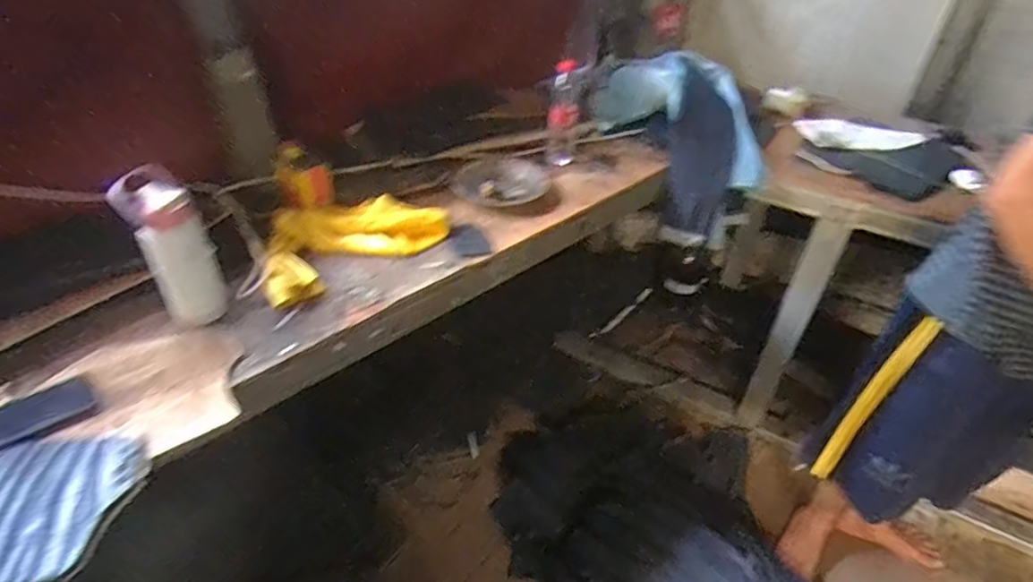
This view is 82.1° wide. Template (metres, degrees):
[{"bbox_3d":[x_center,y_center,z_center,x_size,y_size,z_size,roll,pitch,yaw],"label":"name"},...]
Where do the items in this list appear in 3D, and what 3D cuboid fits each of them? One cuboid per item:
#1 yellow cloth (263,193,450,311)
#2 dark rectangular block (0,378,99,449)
[{"bbox_3d":[-0.289,-0.100,1.092,0.333,0.053,0.251,-10,41,-14],"label":"yellow cloth"},{"bbox_3d":[-0.642,0.167,0.775,0.160,0.012,0.090,-23,46,-27],"label":"dark rectangular block"}]

